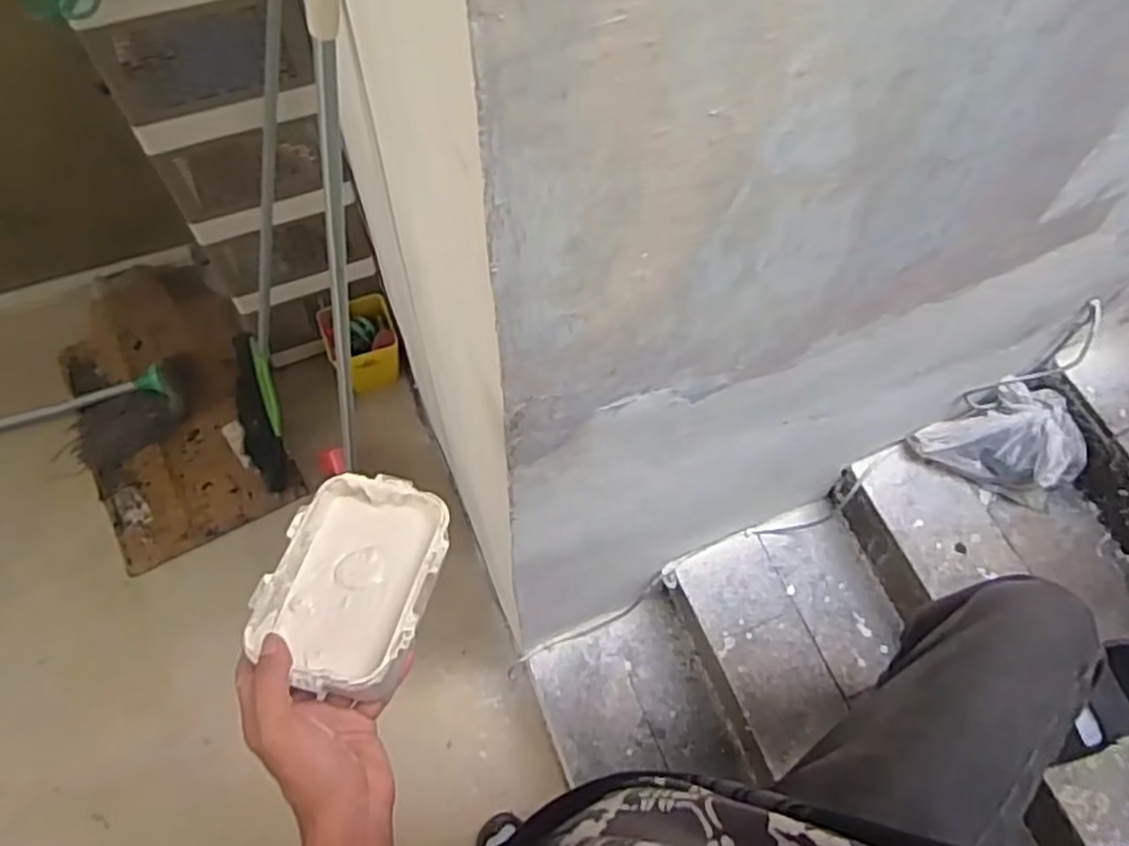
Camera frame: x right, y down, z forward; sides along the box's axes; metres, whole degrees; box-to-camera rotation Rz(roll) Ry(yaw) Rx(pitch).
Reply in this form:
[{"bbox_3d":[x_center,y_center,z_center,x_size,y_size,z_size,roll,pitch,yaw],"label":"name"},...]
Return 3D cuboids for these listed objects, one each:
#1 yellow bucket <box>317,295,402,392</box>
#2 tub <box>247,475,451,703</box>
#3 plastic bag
[{"bbox_3d":[-0.433,-0.163,1.660,0.145,0.167,0.144,-18,65,-10],"label":"yellow bucket"},{"bbox_3d":[-0.138,0.101,0.504,0.103,0.038,0.140,14,64,6],"label":"tub"},{"bbox_3d":[0.645,0.036,1.120,0.193,0.098,0.156,-23,66,-12],"label":"plastic bag"}]

